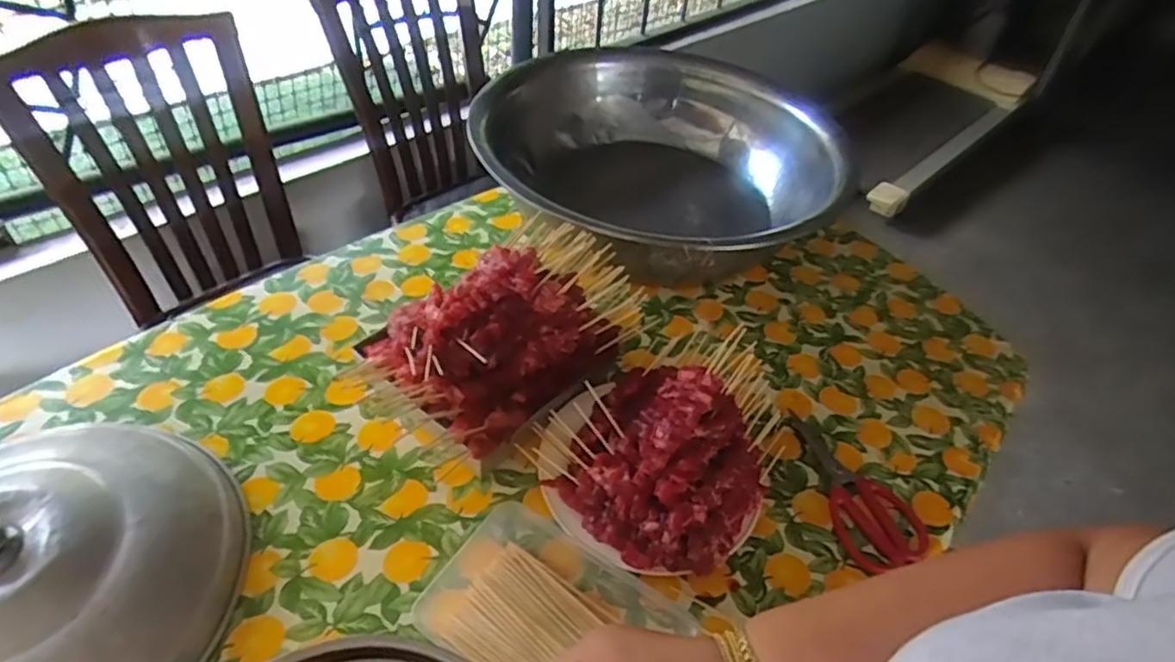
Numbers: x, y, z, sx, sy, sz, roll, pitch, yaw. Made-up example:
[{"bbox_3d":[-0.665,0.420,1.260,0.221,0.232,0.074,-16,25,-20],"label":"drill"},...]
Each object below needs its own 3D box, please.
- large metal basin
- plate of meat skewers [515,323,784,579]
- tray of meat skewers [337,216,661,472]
[{"bbox_3d":[0.132,-0.261,1.087,0.516,0.185,0.584,36,52,25],"label":"large metal basin"},{"bbox_3d":[0.105,0.109,0.759,0.242,0.120,0.328,33,51,23],"label":"plate of meat skewers"},{"bbox_3d":[-0.093,-0.010,0.829,0.233,0.148,0.343,33,51,23],"label":"tray of meat skewers"}]

